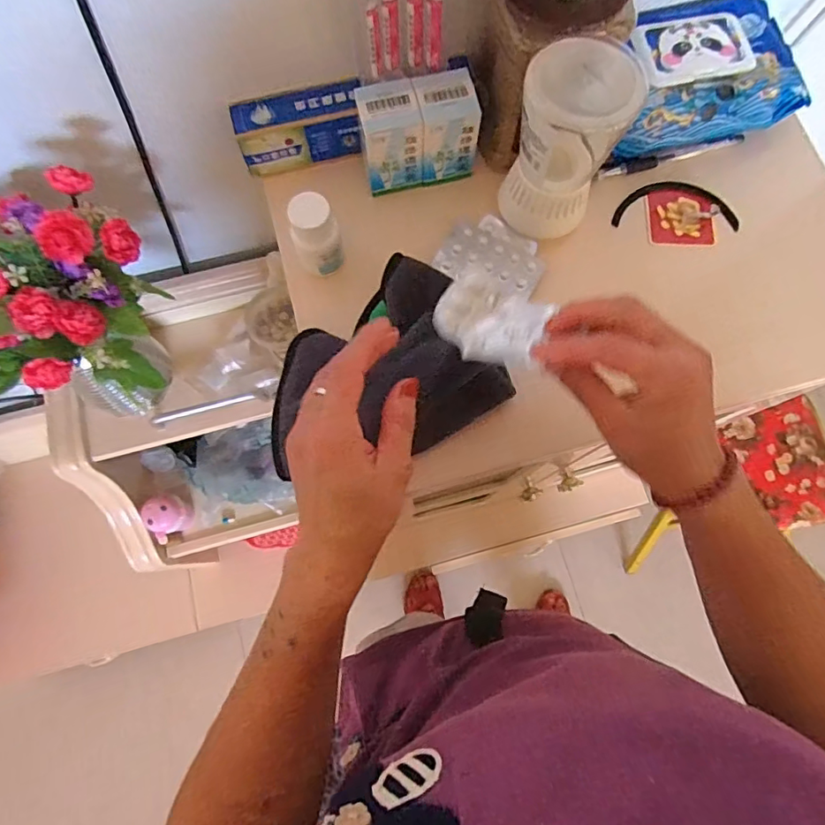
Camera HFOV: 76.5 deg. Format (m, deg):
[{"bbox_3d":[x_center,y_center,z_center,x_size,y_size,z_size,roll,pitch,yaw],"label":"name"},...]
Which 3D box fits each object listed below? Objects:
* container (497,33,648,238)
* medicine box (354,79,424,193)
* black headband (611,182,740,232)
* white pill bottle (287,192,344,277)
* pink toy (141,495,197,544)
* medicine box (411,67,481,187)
[{"bbox_3d":[0.113,-0.198,0.388,0.069,0.123,0.073,0,75,-1],"label":"container"},{"bbox_3d":[-0.018,-0.225,0.432,0.046,0.072,0.045,-13,75,-4],"label":"medicine box"},{"bbox_3d":[0.232,-0.184,0.460,0.106,0.012,0.049,0,75,-1],"label":"black headband"},{"bbox_3d":[-0.075,-0.135,0.416,0.036,0.077,0.034,-20,76,-6],"label":"white pill bottle"},{"bbox_3d":[-0.337,0.144,0.720,0.047,0.072,0.061,41,78,10],"label":"pink toy"},{"bbox_3d":[0.026,-0.235,0.433,0.046,0.070,0.046,-11,75,-3],"label":"medicine box"}]

